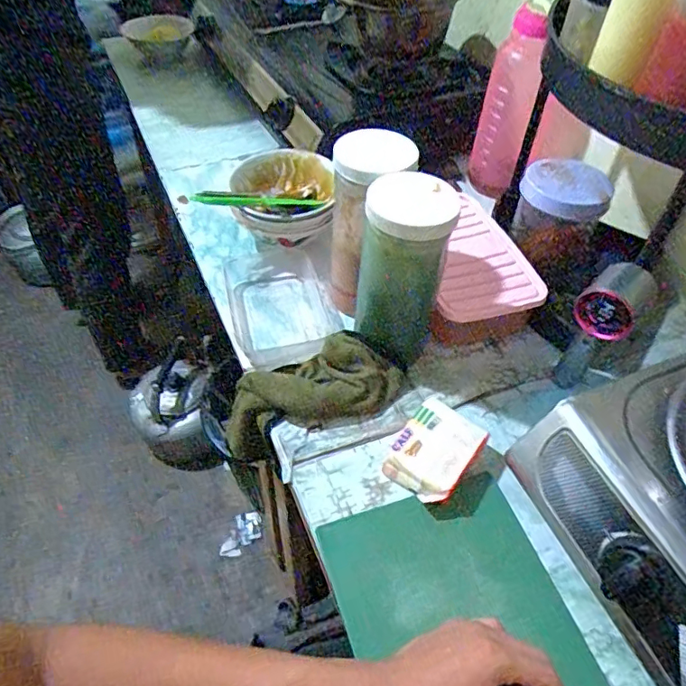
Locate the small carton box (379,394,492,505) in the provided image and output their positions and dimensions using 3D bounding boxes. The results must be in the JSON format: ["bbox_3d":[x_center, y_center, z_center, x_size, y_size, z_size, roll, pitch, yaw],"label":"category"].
[{"bbox_3d":[0.093,0.110,0.534,0.072,0.030,0.095,32,56,22],"label":"small carton box"}]

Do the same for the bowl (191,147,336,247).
[{"bbox_3d":[-0.091,-0.203,0.744,0.144,0.082,0.136,1,50,-1],"label":"bowl"}]

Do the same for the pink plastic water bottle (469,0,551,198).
[{"bbox_3d":[0.254,-0.356,0.803,0.075,0.261,0.066,23,53,16],"label":"pink plastic water bottle"}]

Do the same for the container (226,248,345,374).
[{"bbox_3d":[-0.077,-0.045,0.676,0.140,0.041,0.192,-12,51,-11],"label":"container"}]

